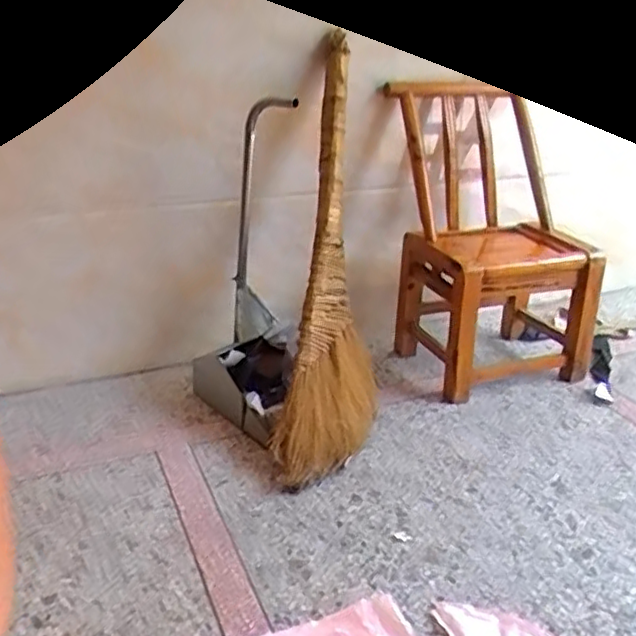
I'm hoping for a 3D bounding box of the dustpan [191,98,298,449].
[{"bbox_3d":[-0.138,-0.090,1.374,0.171,0.646,0.286,-17,29,-35],"label":"dustpan"}]

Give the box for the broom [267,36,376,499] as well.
[{"bbox_3d":[0.027,-0.136,1.422,0.195,0.954,0.203,2,-12,3],"label":"broom"}]

